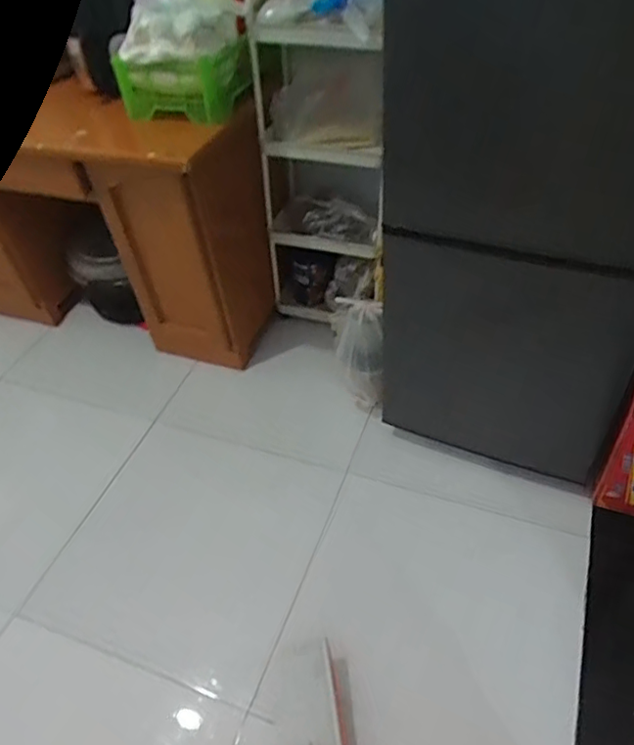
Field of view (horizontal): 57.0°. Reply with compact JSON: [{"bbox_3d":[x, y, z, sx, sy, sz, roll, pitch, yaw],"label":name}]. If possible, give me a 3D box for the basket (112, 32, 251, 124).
[{"bbox_3d":[-0.332,-0.735,1.463,0.291,0.175,0.194,13,50,19],"label":"basket"}]

